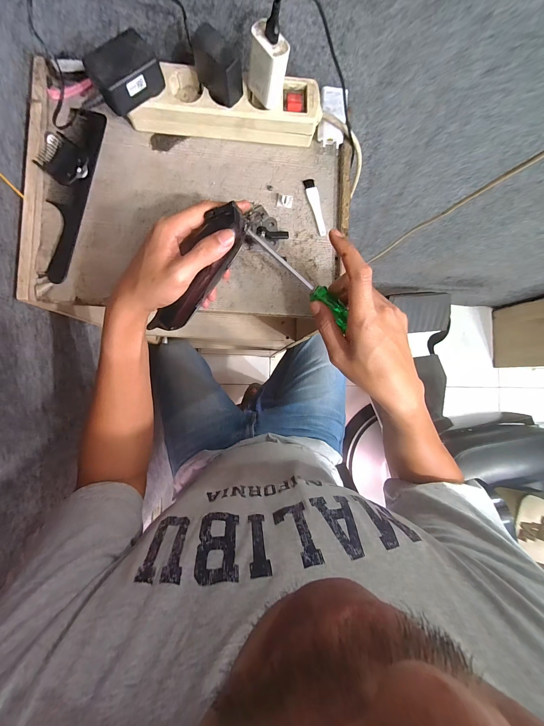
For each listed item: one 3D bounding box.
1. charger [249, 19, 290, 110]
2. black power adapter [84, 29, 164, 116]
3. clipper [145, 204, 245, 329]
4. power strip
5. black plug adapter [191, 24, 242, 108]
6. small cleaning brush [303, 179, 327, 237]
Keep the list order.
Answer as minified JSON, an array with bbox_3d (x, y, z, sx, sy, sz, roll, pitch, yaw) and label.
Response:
[{"bbox_3d":[-0.006,-0.318,0.288,0.038,0.053,0.024,44,84,-4],"label":"charger"},{"bbox_3d":[-0.156,-0.309,0.284,0.067,0.032,0.043,-41,93,-6],"label":"black power adapter"},{"bbox_3d":[-0.085,-0.098,0.303,0.041,0.038,0.162,35,105,-5],"label":"clipper"},{"bbox_3d":[-0.054,-0.317,0.333,0.221,0.044,0.058,0,89,-7],"label":"power strip"},{"bbox_3d":[-0.060,-0.324,0.293,0.050,0.052,0.026,40,85,-4],"label":"black plug adapter"},{"bbox_3d":[0.061,-0.212,0.361,0.016,0.004,0.078,-18,91,-7],"label":"small cleaning brush"}]

